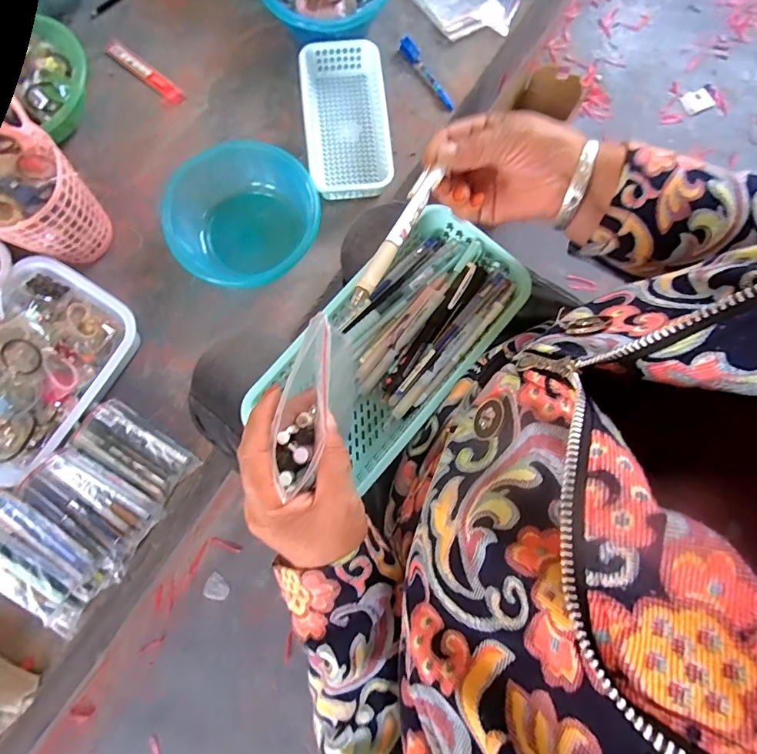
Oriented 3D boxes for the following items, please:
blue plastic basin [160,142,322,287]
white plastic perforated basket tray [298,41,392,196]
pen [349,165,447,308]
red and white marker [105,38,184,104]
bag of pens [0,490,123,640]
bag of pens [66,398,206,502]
[{"bbox_3d":[-0.207,-0.243,0.670,0.220,0.080,0.192,-39,82,-6],"label":"blue plastic basin"},{"bbox_3d":[-0.053,-0.423,0.722,0.142,0.043,0.272,-8,80,-1],"label":"white plastic perforated basket tray"},{"bbox_3d":[0.013,-0.095,0.285,0.012,0.006,0.121,27,72,5],"label":"pen"},{"bbox_3d":[-0.412,-0.537,0.758,0.173,0.006,0.029,37,82,6],"label":"red and white marker"},{"bbox_3d":[-0.417,0.228,0.526,0.090,0.066,0.198,-38,112,-6],"label":"bag of pens"},{"bbox_3d":[-0.350,0.105,0.620,0.151,0.053,0.075,35,82,6],"label":"bag of pens"}]

